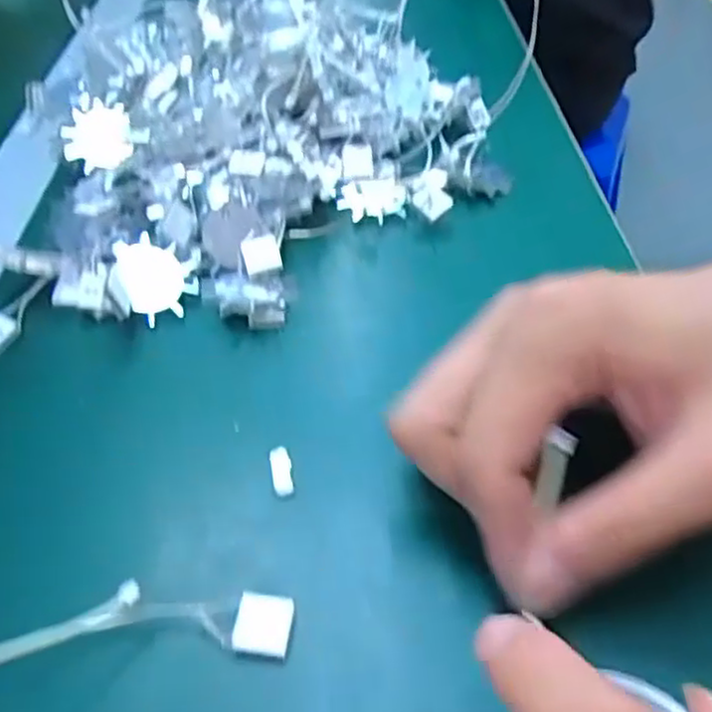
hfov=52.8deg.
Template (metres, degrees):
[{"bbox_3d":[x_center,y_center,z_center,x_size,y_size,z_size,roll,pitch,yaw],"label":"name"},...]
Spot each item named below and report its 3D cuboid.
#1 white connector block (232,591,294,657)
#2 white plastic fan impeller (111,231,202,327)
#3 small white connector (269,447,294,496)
[{"bbox_3d":[-0.027,0.077,0.208,0.016,0.004,0.017,4,45,6],"label":"white connector block"},{"bbox_3d":[-0.084,-0.035,0.313,0.036,0.004,0.042,-8,62,-26],"label":"white plastic fan impeller"},{"bbox_3d":[-0.026,0.040,0.249,0.007,0.004,0.018,-9,45,-7],"label":"small white connector"}]

